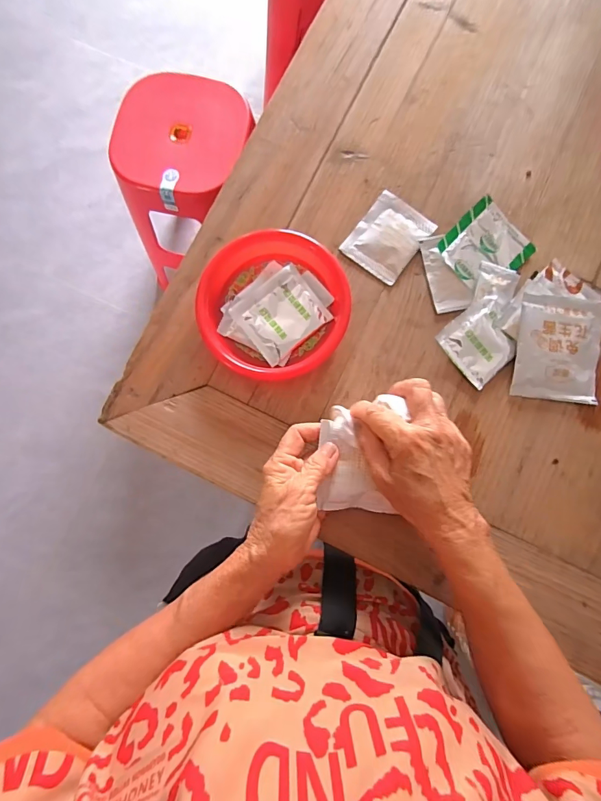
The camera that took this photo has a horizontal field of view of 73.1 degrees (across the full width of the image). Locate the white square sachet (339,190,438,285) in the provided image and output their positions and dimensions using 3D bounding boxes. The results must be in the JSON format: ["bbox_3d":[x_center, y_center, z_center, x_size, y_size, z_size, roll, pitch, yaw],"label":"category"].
[{"bbox_3d":[0.088,-0.163,0.406,0.064,0.006,0.077,38,86,7],"label":"white square sachet"}]

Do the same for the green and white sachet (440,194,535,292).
[{"bbox_3d":[0.181,-0.150,0.395,0.081,0.013,0.070,-42,83,-3],"label":"green and white sachet"}]

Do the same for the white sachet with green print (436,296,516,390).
[{"bbox_3d":[0.172,-0.056,0.386,0.065,0.010,0.064,-38,82,-3],"label":"white sachet with green print"}]

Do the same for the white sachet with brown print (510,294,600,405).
[{"bbox_3d":[0.241,-0.048,0.377,0.078,0.018,0.095,7,83,3],"label":"white sachet with brown print"}]

